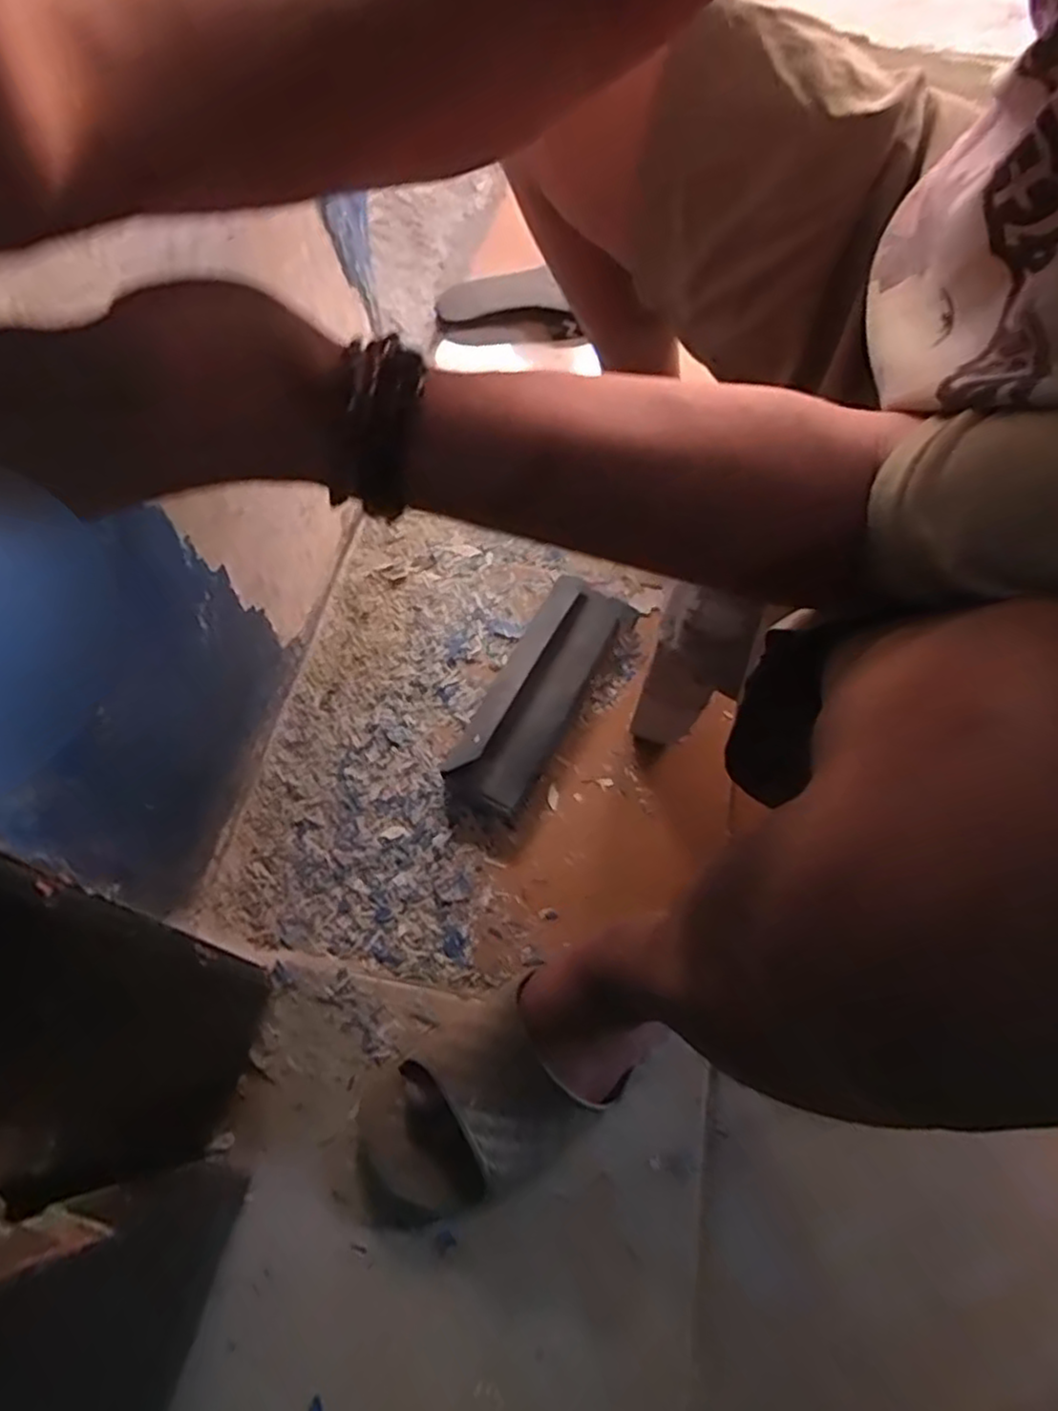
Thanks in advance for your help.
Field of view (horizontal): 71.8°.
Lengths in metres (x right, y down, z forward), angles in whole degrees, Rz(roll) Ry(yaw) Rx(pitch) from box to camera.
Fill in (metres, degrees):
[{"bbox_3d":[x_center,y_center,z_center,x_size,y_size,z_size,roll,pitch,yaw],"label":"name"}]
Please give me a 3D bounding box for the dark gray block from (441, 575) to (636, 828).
[{"bbox_3d":[0.003,-0.011,0.645,0.081,0.034,0.242,29,66,11],"label":"dark gray block"}]

